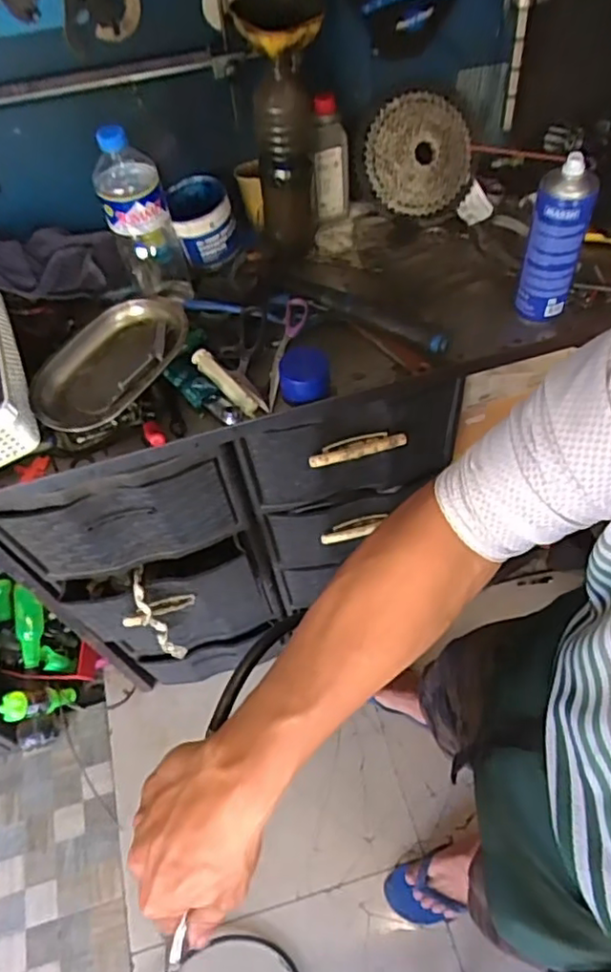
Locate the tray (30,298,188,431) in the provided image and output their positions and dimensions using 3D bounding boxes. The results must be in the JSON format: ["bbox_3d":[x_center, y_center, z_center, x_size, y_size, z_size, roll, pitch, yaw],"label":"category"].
[{"bbox_3d":[-0.250,-0.159,0.795,0.152,0.035,0.226,36,67,25],"label":"tray"}]

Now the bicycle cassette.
[{"bbox_3d":[0.175,-0.503,0.940,0.169,0.160,0.034,0,23,-13],"label":"bicycle cassette"}]

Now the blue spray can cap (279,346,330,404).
[{"bbox_3d":[-0.002,-0.137,0.776,0.065,0.052,0.061,-3,57,4],"label":"blue spray can cap"}]

